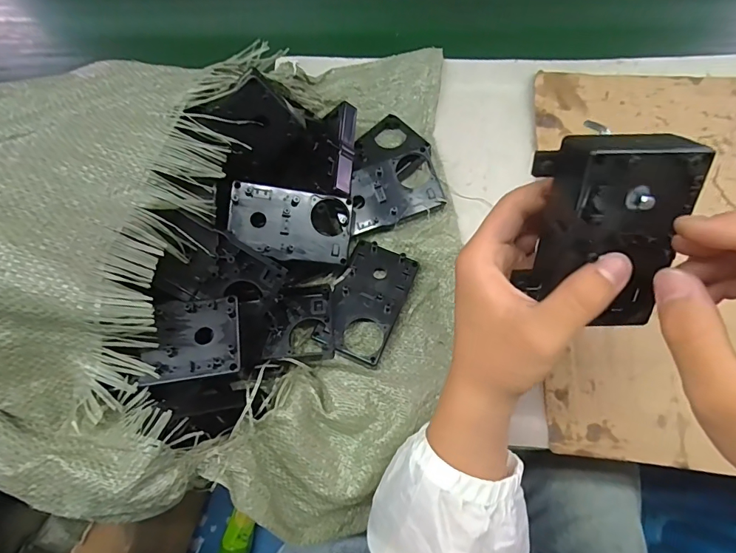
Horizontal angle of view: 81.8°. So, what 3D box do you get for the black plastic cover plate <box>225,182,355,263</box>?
[{"bbox_3d":[-0.062,-0.044,0.353,0.099,0.005,0.059,6,84,-16],"label":"black plastic cover plate"}]

